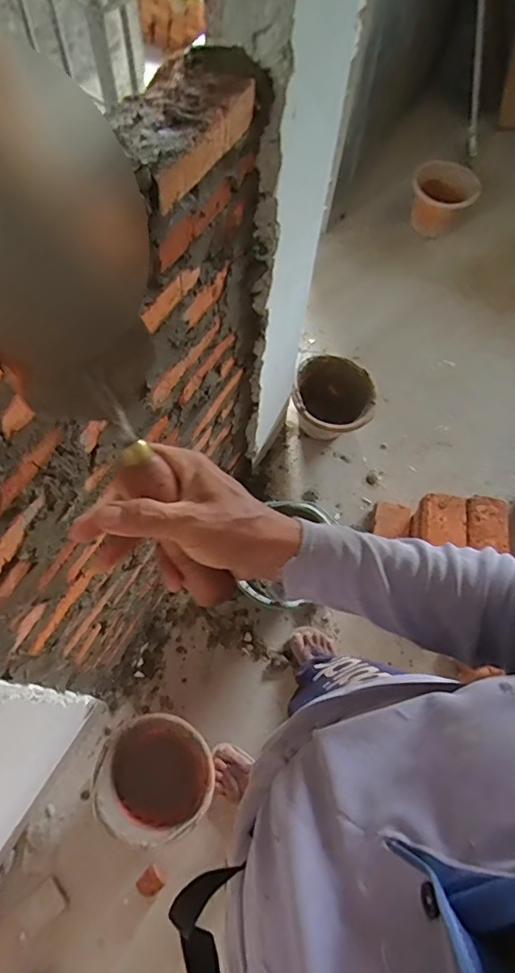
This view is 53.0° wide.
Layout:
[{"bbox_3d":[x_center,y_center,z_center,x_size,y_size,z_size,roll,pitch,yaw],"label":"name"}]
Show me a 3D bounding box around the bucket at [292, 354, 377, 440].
[{"bbox_3d":[0.220,-0.239,1.521,0.233,0.207,0.191,10,66,1],"label":"bucket"}]

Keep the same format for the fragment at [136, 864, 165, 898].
[{"bbox_3d":[-0.234,0.858,1.119,0.060,0.046,0.047,-38,73,-17],"label":"fragment"}]

